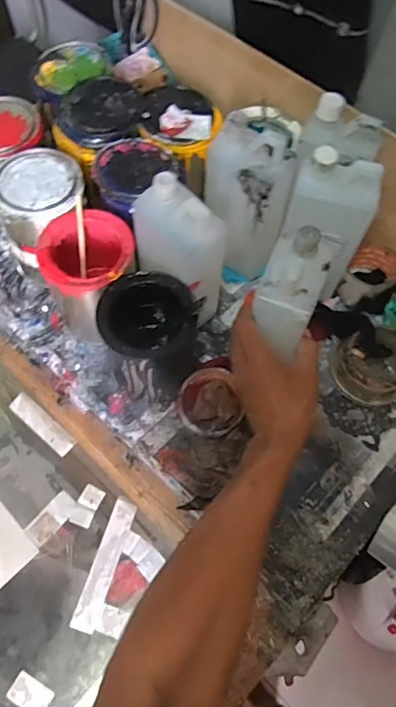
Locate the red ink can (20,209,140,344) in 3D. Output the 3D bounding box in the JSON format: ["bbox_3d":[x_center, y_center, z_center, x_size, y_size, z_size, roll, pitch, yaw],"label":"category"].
[{"bbox_3d":[-0.132,-0.095,0.623,0.104,0.143,0.103,1,64,-2],"label":"red ink can"}]

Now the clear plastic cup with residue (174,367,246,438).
[{"bbox_3d":[0.013,0.063,0.605,0.075,0.035,0.082,1,64,-2],"label":"clear plastic cup with residue"}]

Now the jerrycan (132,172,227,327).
[{"bbox_3d":[-0.023,-0.110,0.577,0.101,0.196,0.063,34,67,14],"label":"jerrycan"}]

